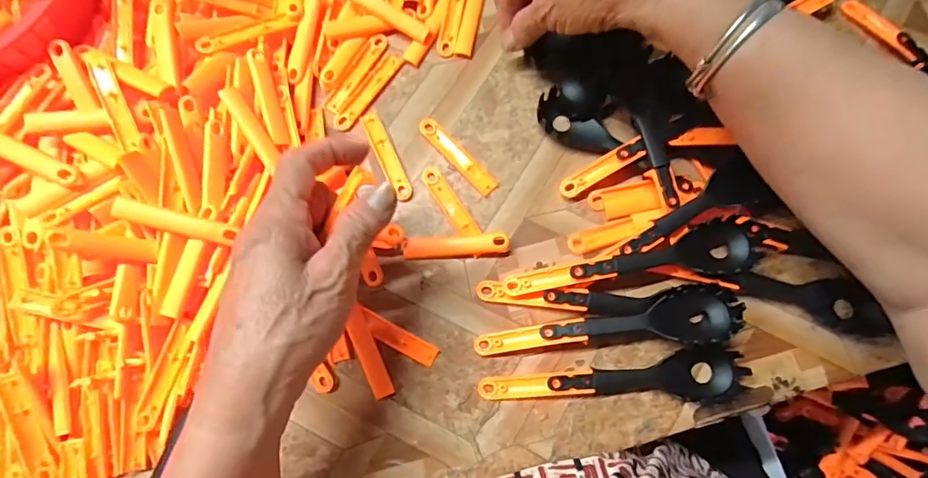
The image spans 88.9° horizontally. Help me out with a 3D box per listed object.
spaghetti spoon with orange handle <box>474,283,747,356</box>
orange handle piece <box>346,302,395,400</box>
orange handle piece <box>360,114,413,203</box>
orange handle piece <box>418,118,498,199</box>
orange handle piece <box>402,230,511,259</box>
[{"bbox_3d":[0.095,0.059,0.318,0.170,0.026,0.036,-7,78,-1],"label":"spaghetti spoon with orange handle"},{"bbox_3d":[-0.066,0.079,0.326,0.015,0.004,0.063,-23,78,-5],"label":"orange handle piece"},{"bbox_3d":[-0.059,-0.064,0.362,0.013,0.004,0.075,-25,77,-5],"label":"orange handle piece"},{"bbox_3d":[-0.005,-0.063,0.360,0.014,0.005,0.076,-41,81,-8],"label":"orange handle piece"},{"bbox_3d":[-0.005,0.005,0.340,0.074,0.011,0.015,-3,78,0],"label":"orange handle piece"}]

